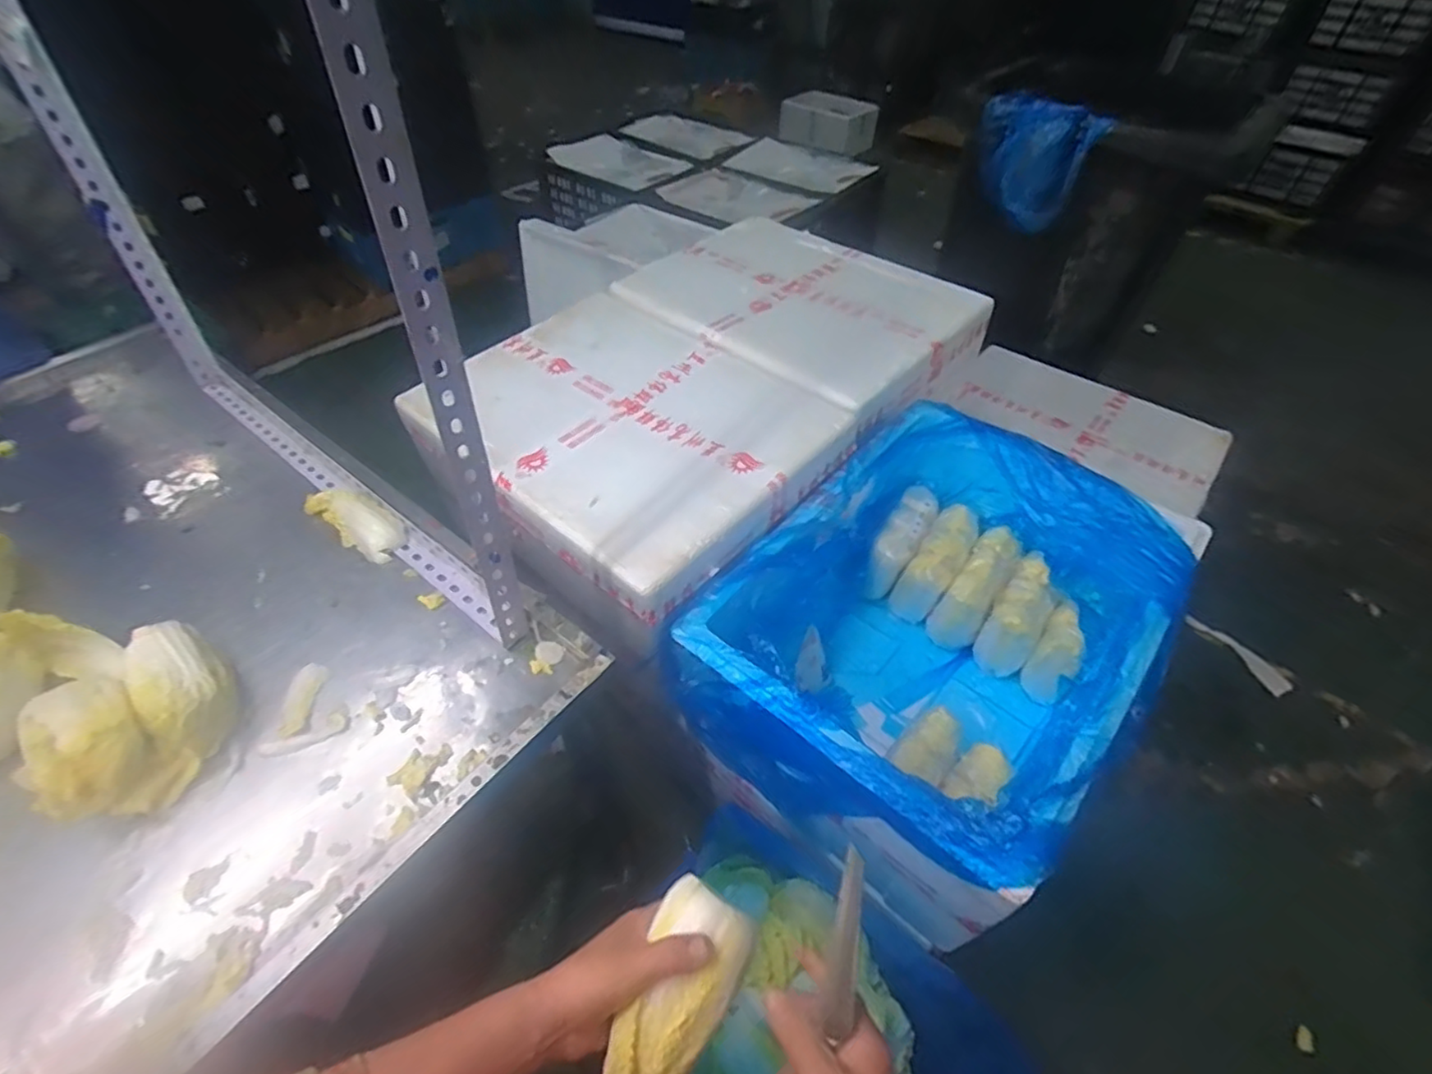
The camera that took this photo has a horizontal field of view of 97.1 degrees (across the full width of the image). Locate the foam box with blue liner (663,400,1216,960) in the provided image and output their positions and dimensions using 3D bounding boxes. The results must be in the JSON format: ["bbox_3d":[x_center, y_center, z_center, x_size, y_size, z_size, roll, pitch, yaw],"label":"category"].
[{"bbox_3d":[0.292,0.139,0.883,0.439,0.284,0.579,32,55,25],"label":"foam box with blue liner"}]

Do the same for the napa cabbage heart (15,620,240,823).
[{"bbox_3d":[-0.545,0.171,0.594,0.132,0.077,0.174,10,49,9],"label":"napa cabbage heart"}]

